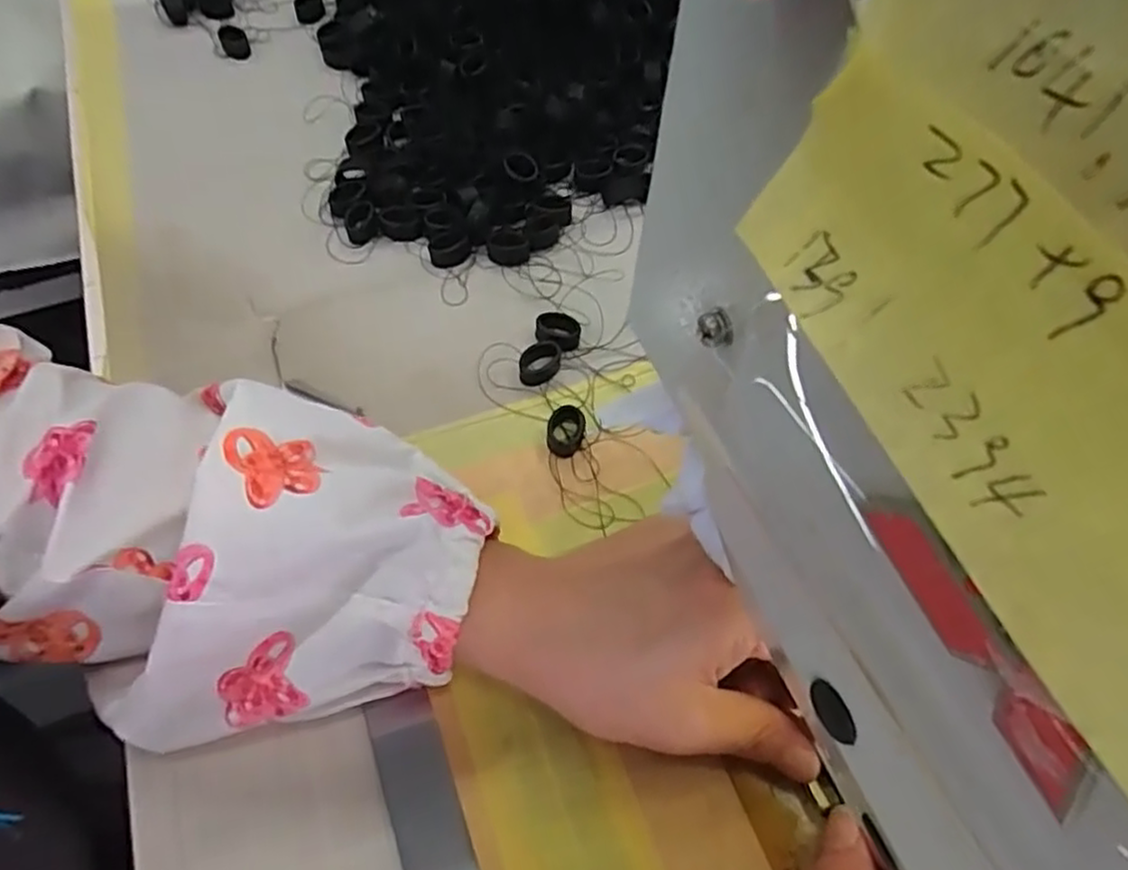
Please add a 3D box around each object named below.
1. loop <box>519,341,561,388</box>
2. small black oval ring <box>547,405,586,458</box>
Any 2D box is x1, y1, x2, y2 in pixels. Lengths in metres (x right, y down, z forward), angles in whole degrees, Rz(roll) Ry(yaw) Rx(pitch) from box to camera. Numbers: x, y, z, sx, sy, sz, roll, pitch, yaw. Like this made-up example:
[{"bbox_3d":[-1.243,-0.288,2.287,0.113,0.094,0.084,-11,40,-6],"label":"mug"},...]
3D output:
[{"bbox_3d":[-0.010,-0.032,0.314,0.015,0.008,0.020,25,64,13],"label":"loop"},{"bbox_3d":[0.001,-0.001,0.298,0.015,0.007,0.021,9,61,5],"label":"small black oval ring"}]

